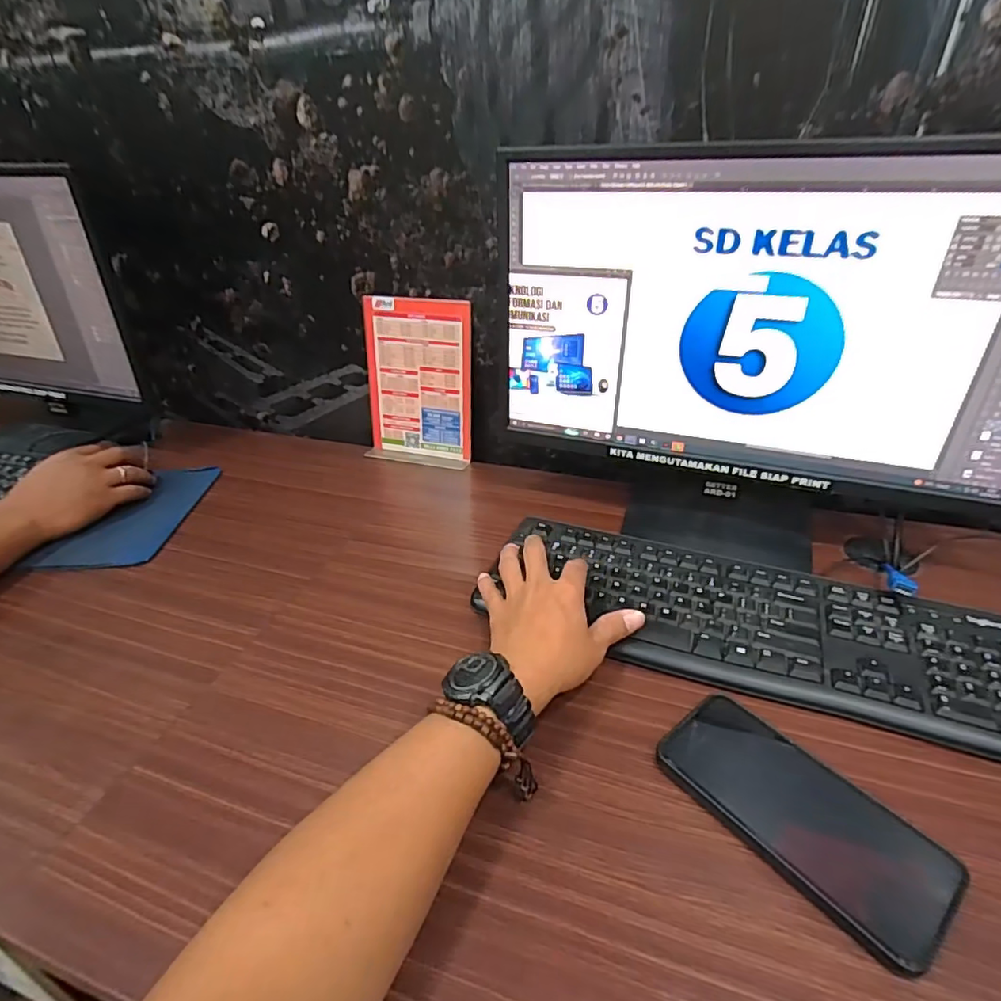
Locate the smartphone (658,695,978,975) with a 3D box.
[{"bbox_3d":[0.183,0.192,0.345,0.075,0.017,0.162,-23,38,-31],"label":"smartphone"}]

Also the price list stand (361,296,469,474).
[{"bbox_3d":[-0.113,-0.153,0.742,0.148,0.212,0.053,9,33,14],"label":"price list stand"}]

